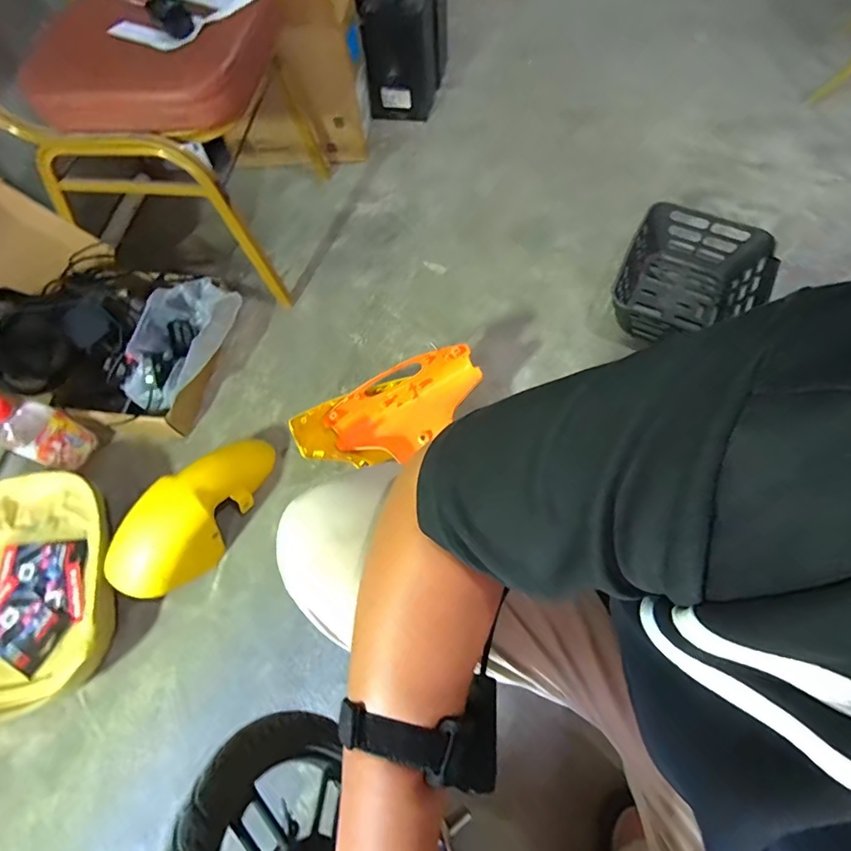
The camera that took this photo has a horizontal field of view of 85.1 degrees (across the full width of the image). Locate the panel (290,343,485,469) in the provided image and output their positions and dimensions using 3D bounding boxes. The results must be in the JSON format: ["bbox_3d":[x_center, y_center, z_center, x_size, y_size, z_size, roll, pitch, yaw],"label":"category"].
[{"bbox_3d":[-0.053,-0.018,0.842,0.344,0.098,0.159,-30,67,-11],"label":"panel"}]

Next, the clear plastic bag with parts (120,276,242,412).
[{"bbox_3d":[-0.501,-0.182,0.932,0.128,0.090,0.297,23,68,13],"label":"clear plastic bag with parts"}]

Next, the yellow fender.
[{"bbox_3d":[-0.399,0.140,0.819,0.119,0.138,0.335,29,57,15],"label":"yellow fender"}]

